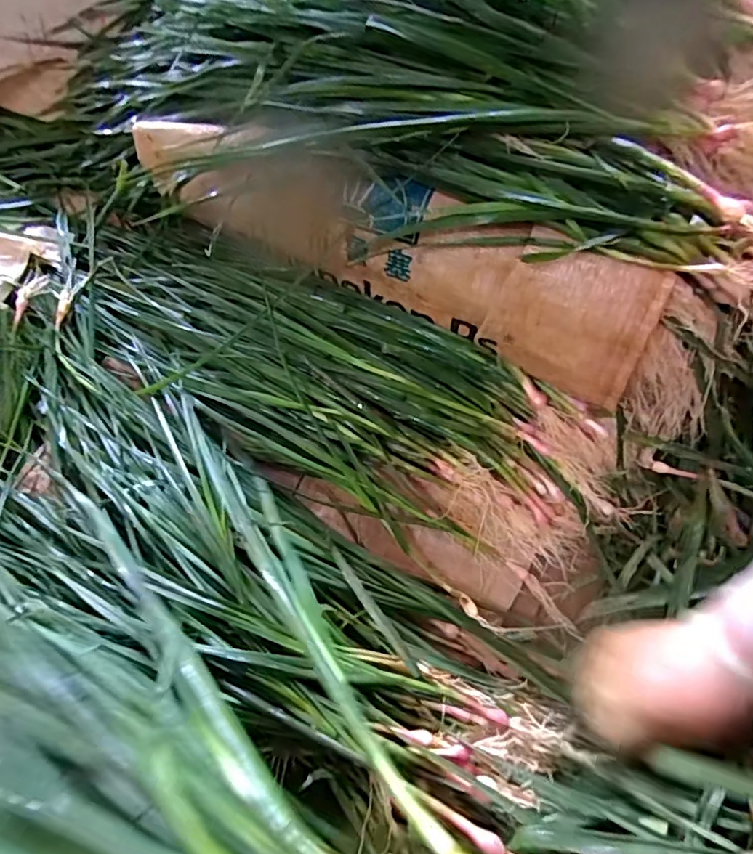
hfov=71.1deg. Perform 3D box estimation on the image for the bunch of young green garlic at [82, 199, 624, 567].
[{"bbox_3d":[-0.083,-0.070,0.537,0.626,0.046,0.195,31,70,15],"label":"bunch of young green garlic"}]

